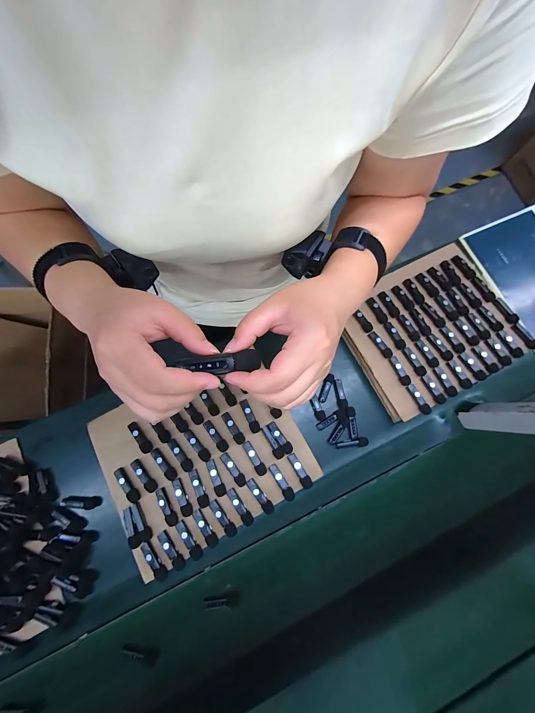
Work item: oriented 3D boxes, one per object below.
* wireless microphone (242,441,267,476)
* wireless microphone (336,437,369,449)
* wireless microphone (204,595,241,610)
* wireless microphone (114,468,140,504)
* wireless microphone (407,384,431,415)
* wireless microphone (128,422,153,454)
[{"bbox_3d":[-0.023,0.186,0.487,0.019,0.009,0.066,-27,77,-7],"label":"wireless microphone"},{"bbox_3d":[0.178,0.185,0.571,0.067,0.021,0.020,-4,80,-3],"label":"wireless microphone"},{"bbox_3d":[-0.086,0.463,0.505,0.069,0.014,0.018,-12,80,-5],"label":"wireless microphone"},{"bbox_3d":[-0.248,0.228,0.471,0.021,0.012,0.065,-39,79,-10],"label":"wireless microphone"},{"bbox_3d":[0.308,0.087,0.543,0.014,0.020,0.067,-27,77,-7],"label":"wireless microphone"},{"bbox_3d":[-0.236,0.150,0.495,0.019,0.011,0.065,-35,78,-9],"label":"wireless microphone"}]

